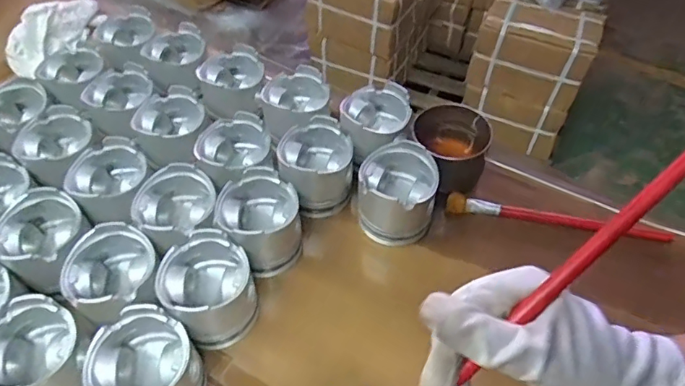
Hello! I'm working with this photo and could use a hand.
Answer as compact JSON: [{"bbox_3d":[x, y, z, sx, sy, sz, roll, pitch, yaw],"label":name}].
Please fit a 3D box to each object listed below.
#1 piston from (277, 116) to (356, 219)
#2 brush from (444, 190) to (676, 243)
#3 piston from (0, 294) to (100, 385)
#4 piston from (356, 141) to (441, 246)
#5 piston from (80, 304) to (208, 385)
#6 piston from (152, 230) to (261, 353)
[{"bbox_3d":[-0.031,-0.029,0.632,0.092,0.090,0.096,0,53,0],"label":"piston"},{"bbox_3d":[0.260,0.030,0.619,0.259,0.023,0.025,11,54,8],"label":"brush"},{"bbox_3d":[-0.284,0.157,0.476,0.095,0.088,0.088,0,53,0],"label":"piston"},{"bbox_3d":[0.066,0.001,0.612,0.091,0.078,0.100,17,55,12],"label":"piston"},{"bbox_3d":[-0.180,0.163,0.466,0.094,0.075,0.089,0,53,0],"label":"piston"},{"bbox_3d":[-0.136,0.102,0.527,0.088,0.089,0.090,0,53,0],"label":"piston"}]

